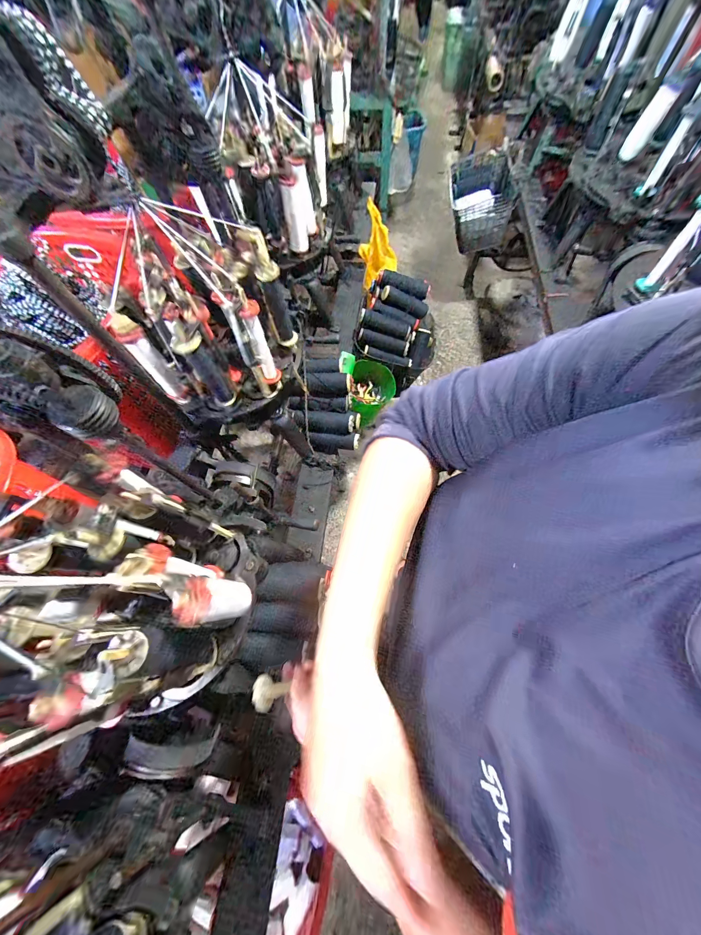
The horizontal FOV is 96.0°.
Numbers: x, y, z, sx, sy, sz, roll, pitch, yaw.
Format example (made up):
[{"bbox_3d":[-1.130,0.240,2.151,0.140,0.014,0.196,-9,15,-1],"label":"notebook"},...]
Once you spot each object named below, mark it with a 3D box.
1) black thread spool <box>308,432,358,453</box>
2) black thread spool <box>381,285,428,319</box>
[{"bbox_3d":[-0.040,-0.064,0.805,0.123,0.037,0.041,-2,66,3],"label":"black thread spool"},{"bbox_3d":[0.169,-0.504,0.963,0.157,0.037,0.039,18,66,-16],"label":"black thread spool"}]

